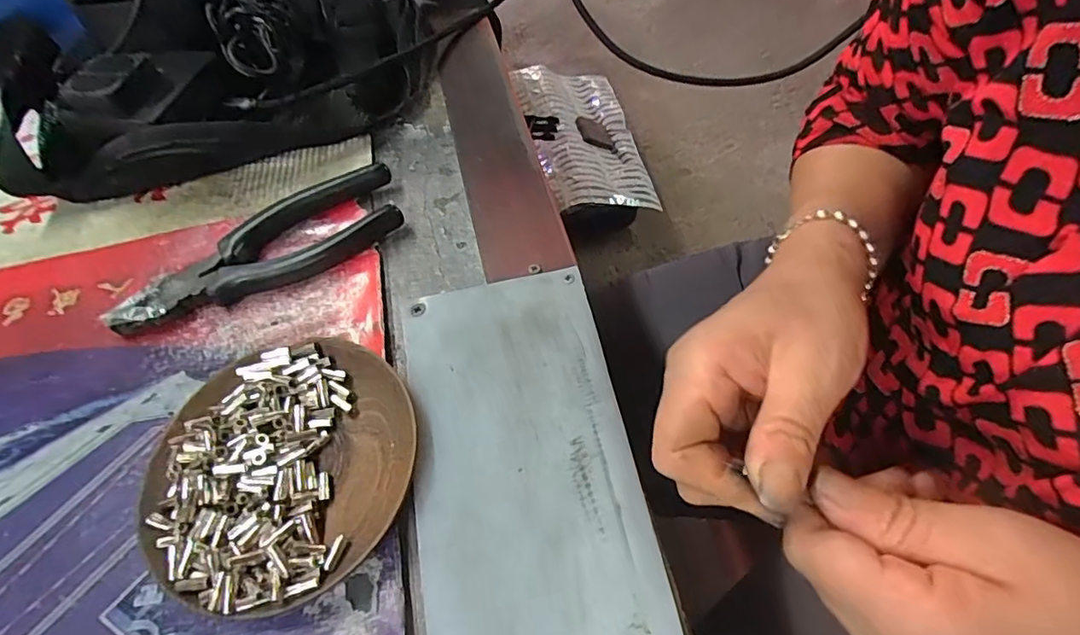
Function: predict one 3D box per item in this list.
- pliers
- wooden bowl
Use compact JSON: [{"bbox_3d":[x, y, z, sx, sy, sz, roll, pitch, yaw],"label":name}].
[{"bbox_3d":[-0.156,-0.036,0.313,0.161,0.016,0.050,-28,59,-13],"label":"pliers"},{"bbox_3d":[-0.112,0.063,0.243,0.112,0.020,0.111,-2,57,4],"label":"wooden bowl"}]

